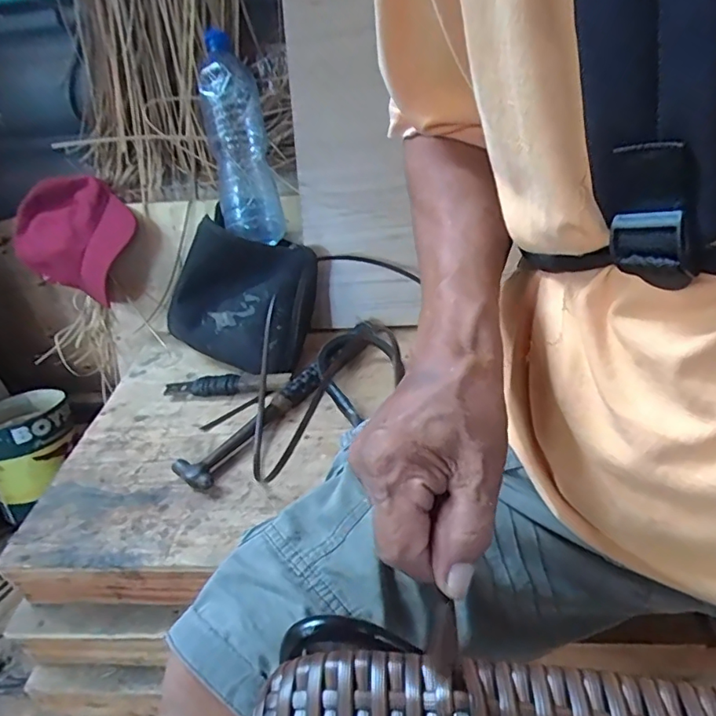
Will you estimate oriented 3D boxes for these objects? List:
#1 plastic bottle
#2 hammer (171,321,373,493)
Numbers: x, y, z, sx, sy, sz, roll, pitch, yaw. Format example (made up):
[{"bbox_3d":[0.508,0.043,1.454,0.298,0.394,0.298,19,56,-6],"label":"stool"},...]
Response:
[{"bbox_3d":[-0.159,-0.297,0.693,0.073,0.290,0.065,-11,-6,-6],"label":"plastic bottle"},{"bbox_3d":[-0.080,0.034,0.624,0.055,0.041,0.316,17,41,31],"label":"hammer"}]

